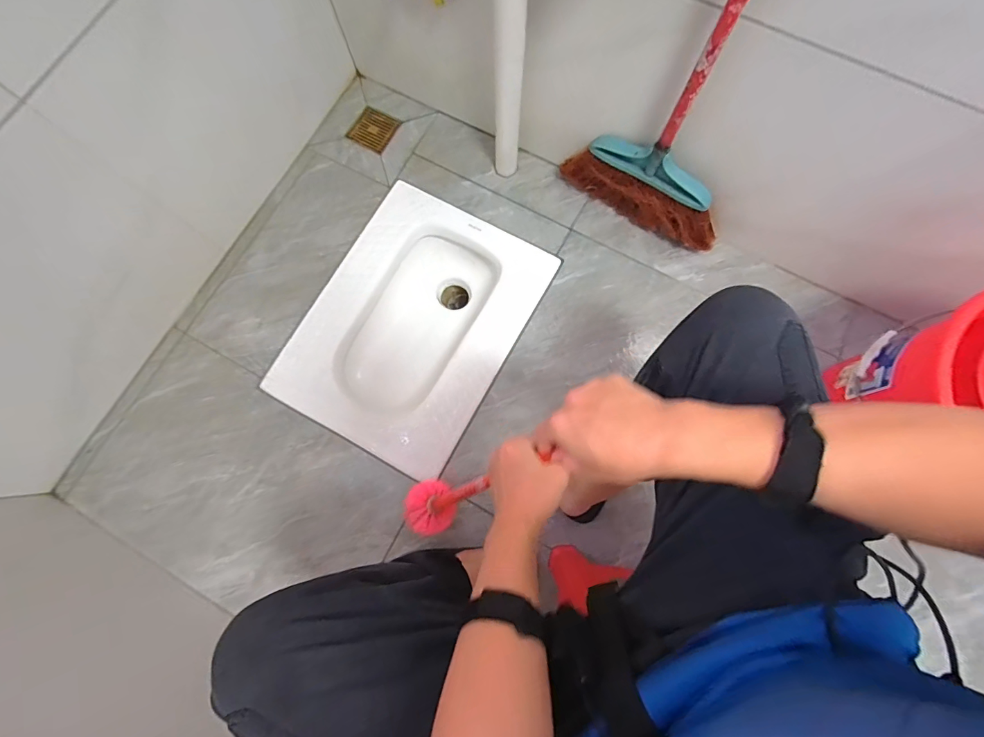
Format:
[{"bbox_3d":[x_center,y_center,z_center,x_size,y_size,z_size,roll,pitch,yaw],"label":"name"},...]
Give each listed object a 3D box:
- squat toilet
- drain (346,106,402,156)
[{"bbox_3d":[-0.165,-0.082,0.935,0.404,0.153,0.535,29,80,7],"label":"squat toilet"},{"bbox_3d":[-0.273,-0.554,0.960,0.100,0.005,0.094,29,80,7],"label":"drain"}]

